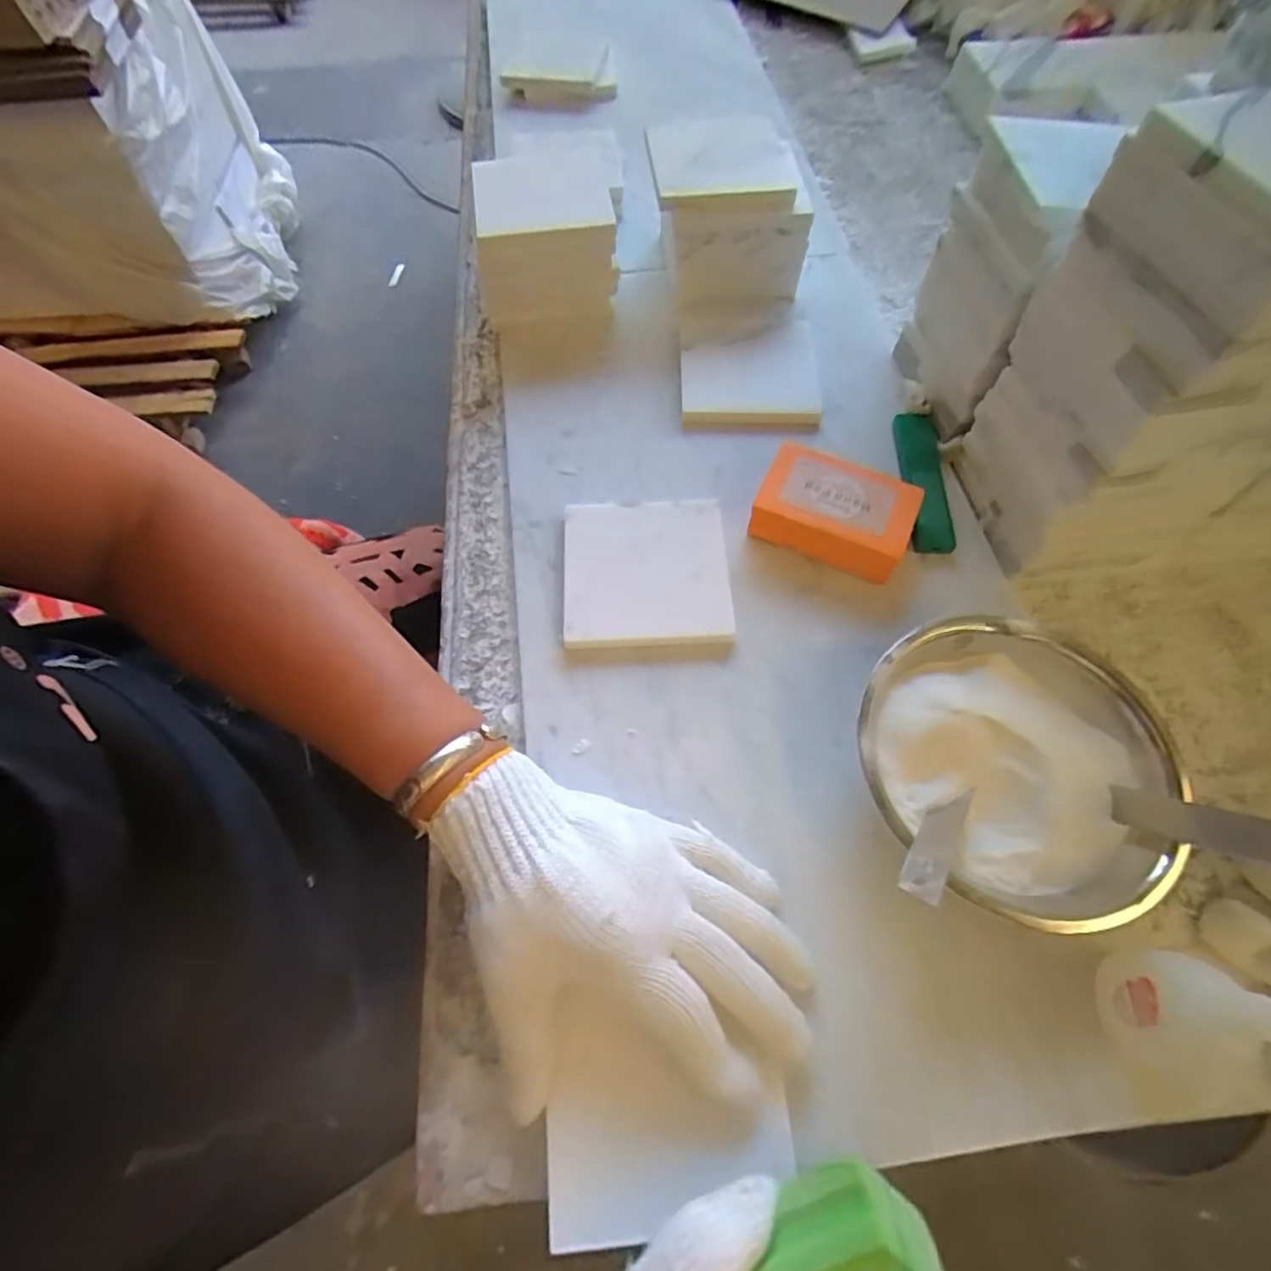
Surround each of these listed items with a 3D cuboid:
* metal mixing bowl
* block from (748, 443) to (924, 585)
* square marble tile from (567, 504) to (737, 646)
[{"bbox_3d":[0.186,0.069,0.327,0.148,0.045,0.140,0,64,0],"label":"metal mixing bowl"},{"bbox_3d":[0.128,-0.082,0.410,0.094,0.031,0.064,22,66,11],"label":"block"},{"bbox_3d":[0.007,-0.041,0.403,0.100,0.009,0.101,-2,64,0],"label":"square marble tile"}]

